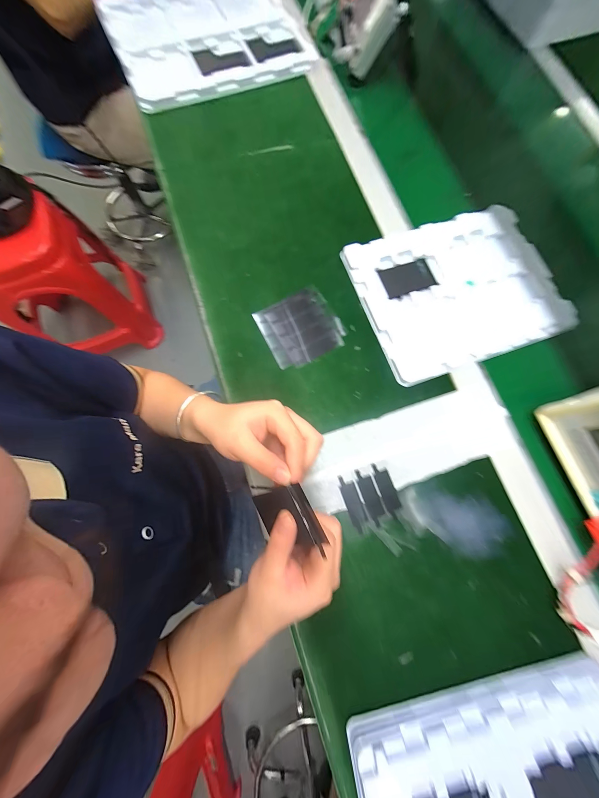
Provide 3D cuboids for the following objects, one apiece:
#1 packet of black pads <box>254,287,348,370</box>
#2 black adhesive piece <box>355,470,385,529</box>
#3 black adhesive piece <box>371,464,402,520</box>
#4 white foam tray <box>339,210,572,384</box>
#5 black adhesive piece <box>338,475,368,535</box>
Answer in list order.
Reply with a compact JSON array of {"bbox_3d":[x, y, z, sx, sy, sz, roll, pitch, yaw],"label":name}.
[{"bbox_3d":[0.002,-0.099,0.353,0.103,0.006,0.099,-28,81,-9],"label":"packet of black pads"},{"bbox_3d":[0.087,0.120,0.310,0.020,0.004,0.066,-18,79,-7],"label":"black adhesive piece"},{"bbox_3d":[0.108,0.112,0.312,0.019,0.004,0.065,-17,79,-6],"label":"black adhesive piece"},{"bbox_3d":[0.229,-0.162,0.371,0.273,0.018,0.222,-18,79,-7],"label":"white foam tray"},{"bbox_3d":[0.065,0.126,0.308,0.019,0.004,0.066,-19,79,-7],"label":"black adhesive piece"}]

